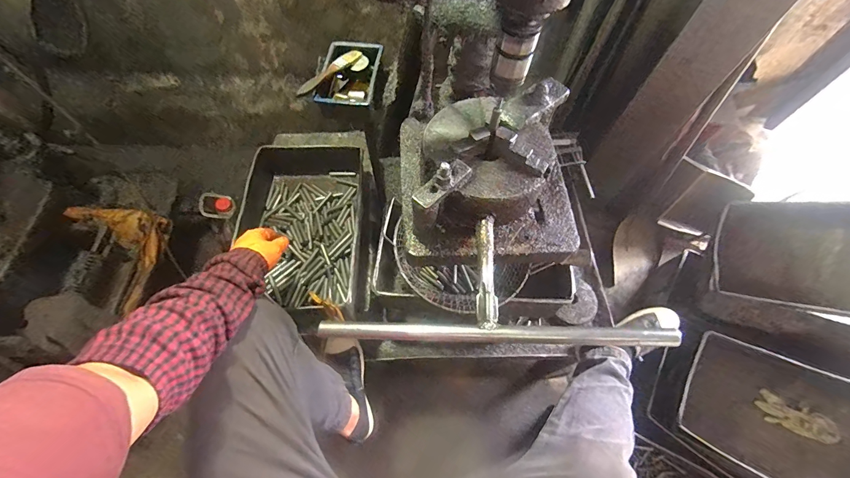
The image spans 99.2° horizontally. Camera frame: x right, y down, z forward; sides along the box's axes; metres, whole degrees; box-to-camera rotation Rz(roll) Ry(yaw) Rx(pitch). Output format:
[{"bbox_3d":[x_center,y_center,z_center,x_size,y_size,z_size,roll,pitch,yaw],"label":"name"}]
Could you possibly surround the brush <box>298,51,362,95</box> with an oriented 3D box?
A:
[{"bbox_3d":[-0.166,-0.290,0.628,0.017,0.015,0.149,35,66,13],"label":"brush"}]

